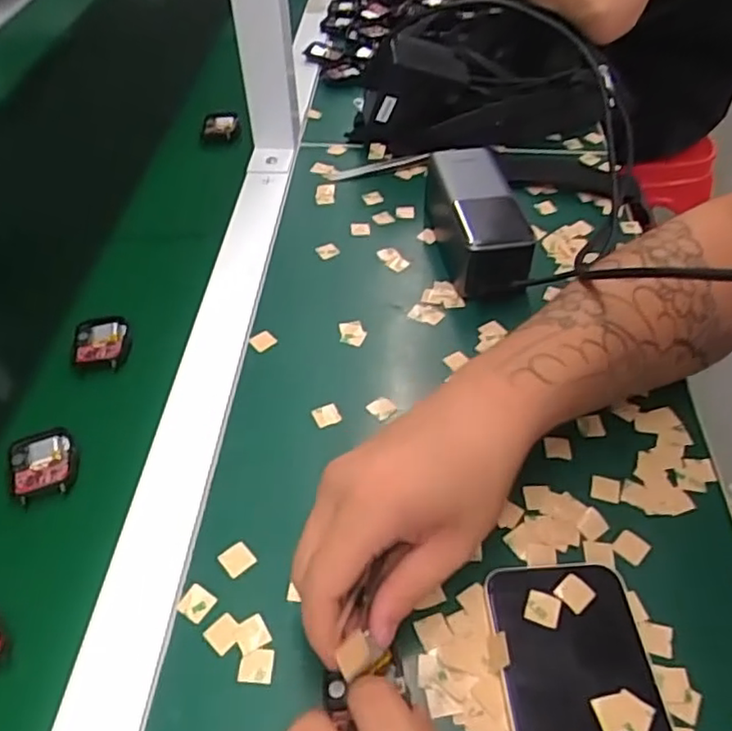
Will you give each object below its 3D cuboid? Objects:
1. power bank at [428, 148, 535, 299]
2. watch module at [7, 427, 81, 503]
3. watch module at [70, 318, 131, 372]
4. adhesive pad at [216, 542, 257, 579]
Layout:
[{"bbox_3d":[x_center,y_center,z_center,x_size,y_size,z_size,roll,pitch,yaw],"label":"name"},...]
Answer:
[{"bbox_3d":[0.087,-0.117,0.507,0.050,0.059,0.145,-5,48,-5],"label":"power bank"},{"bbox_3d":[-0.193,0.058,0.385,0.038,0.006,0.046,-12,49,-12],"label":"watch module"},{"bbox_3d":[-0.184,-0.017,0.452,0.039,0.009,0.042,-3,48,-3],"label":"watch module"},{"bbox_3d":[-0.069,0.102,0.343,0.016,0.004,0.016,-35,57,-28],"label":"adhesive pad"}]

